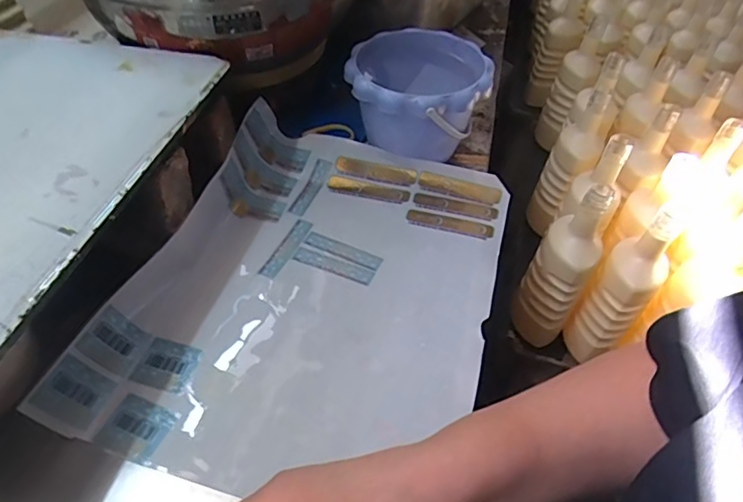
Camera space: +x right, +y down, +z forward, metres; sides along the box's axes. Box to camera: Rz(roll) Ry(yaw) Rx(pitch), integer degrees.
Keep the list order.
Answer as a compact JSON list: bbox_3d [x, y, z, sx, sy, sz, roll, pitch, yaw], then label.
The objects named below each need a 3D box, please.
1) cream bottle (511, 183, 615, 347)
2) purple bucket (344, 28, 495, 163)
[{"bbox_3d":[0.252,0.025,0.709,0.075,0.254,0.071,23,50,14],"label":"cream bottle"},{"bbox_3d":[0.054,-0.170,0.624,0.153,0.123,0.167,15,48,7],"label":"purple bucket"}]

